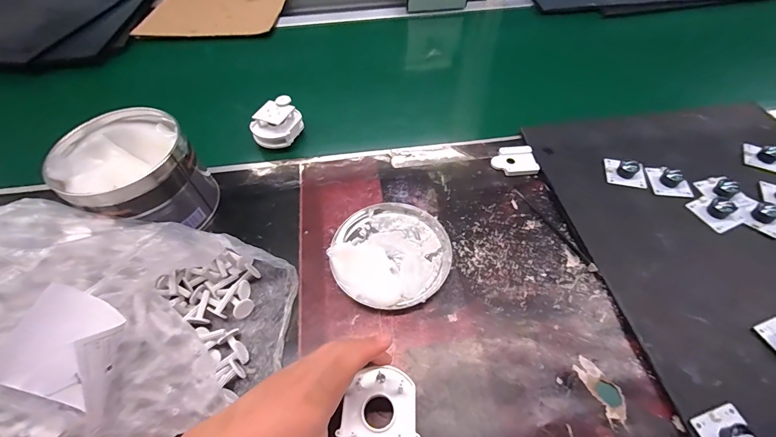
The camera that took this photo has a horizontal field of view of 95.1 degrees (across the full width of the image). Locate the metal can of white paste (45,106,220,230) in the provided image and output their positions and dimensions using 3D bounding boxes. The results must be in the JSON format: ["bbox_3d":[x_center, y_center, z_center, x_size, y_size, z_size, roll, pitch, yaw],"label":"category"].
[{"bbox_3d":[-0.279,-0.043,0.404,0.126,0.102,0.121,-1,54,1],"label":"metal can of white paste"}]

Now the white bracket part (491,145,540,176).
[{"bbox_3d":[0.165,-0.077,0.467,0.055,0.008,0.046,2,54,3],"label":"white bracket part"}]

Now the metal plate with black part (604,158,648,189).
[{"bbox_3d":[0.297,-0.060,0.438,0.045,0.018,0.041,10,54,9],"label":"metal plate with black part"}]

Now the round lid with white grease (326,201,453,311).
[{"bbox_3d":[0.002,0.035,0.388,0.127,0.015,0.126,-1,54,1],"label":"round lid with white grease"}]

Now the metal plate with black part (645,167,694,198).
[{"bbox_3d":[0.341,-0.049,0.428,0.041,0.019,0.047,1,54,2],"label":"metal plate with black part"}]

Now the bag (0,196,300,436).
[{"bbox_3d":[-0.248,0.089,0.296,0.298,0.113,0.211,0,54,1],"label":"bag"}]

